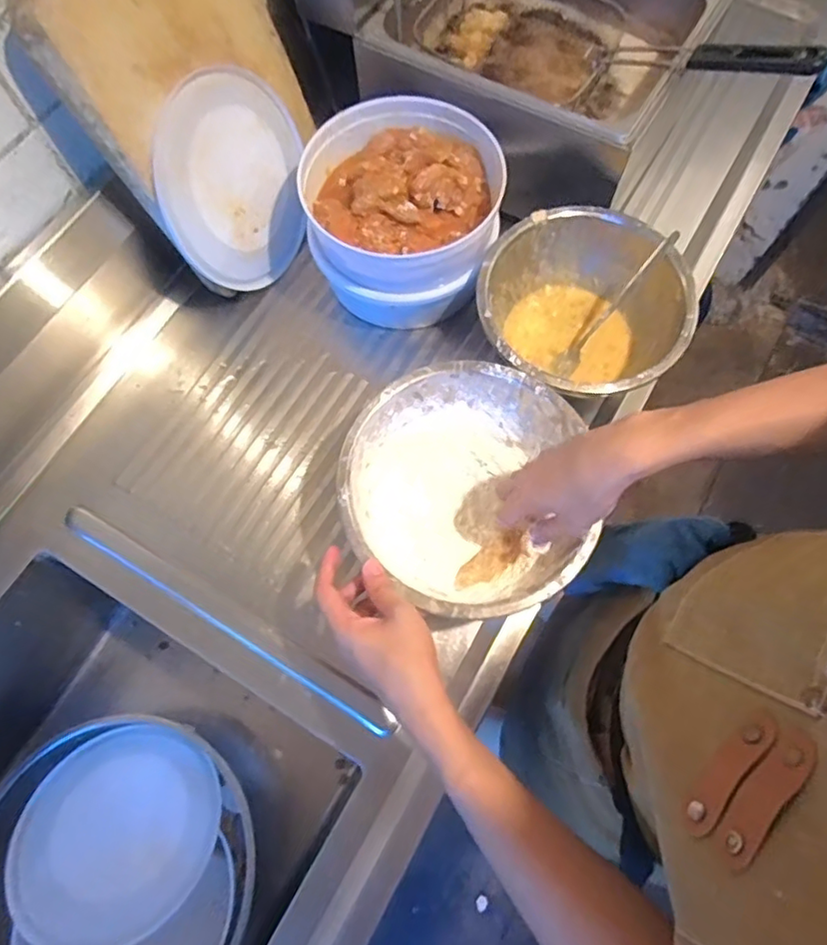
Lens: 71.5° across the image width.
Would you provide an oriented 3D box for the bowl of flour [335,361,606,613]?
[{"bbox_3d":[0.048,0.024,0.558,0.220,0.110,0.222,0,70,0],"label":"bowl of flour"}]

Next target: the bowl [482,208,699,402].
[{"bbox_3d":[0.173,-0.160,0.615,0.205,0.102,0.204,0,70,0],"label":"bowl"}]

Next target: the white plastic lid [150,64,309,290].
[{"bbox_3d":[-0.186,-0.308,0.616,0.015,0.201,0.194,17,33,28],"label":"white plastic lid"}]

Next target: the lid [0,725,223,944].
[{"bbox_3d":[-0.309,0.377,0.605,0.188,0.017,0.197,8,51,-9],"label":"lid"}]

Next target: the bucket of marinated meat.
[{"bbox_3d":[-0.014,-0.273,0.645,0.204,0.138,0.209,10,71,4],"label":"bucket of marinated meat"}]

